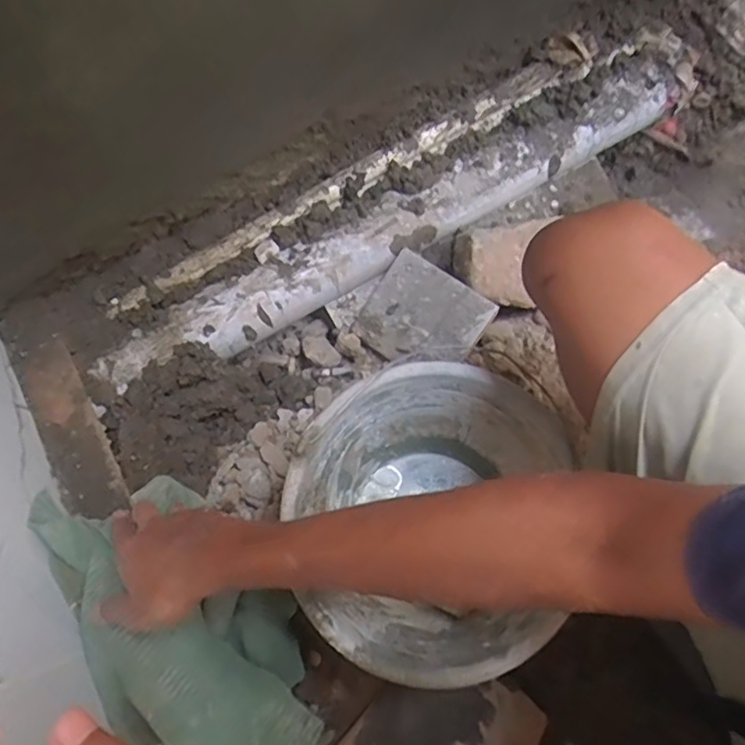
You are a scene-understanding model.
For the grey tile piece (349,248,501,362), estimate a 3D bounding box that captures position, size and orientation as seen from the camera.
[{"bbox_3d":[0.055,-0.062,0.702,0.134,0.009,0.117,37,104,17],"label":"grey tile piece"}]

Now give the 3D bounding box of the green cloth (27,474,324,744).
[{"bbox_3d":[-0.157,0.240,0.562,0.347,0.044,0.159,51,50,-2],"label":"green cloth"}]

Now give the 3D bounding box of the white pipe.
[{"bbox_3d":[0.089,-0.190,0.729,0.637,0.049,0.046,-30,78,-8],"label":"white pipe"}]

